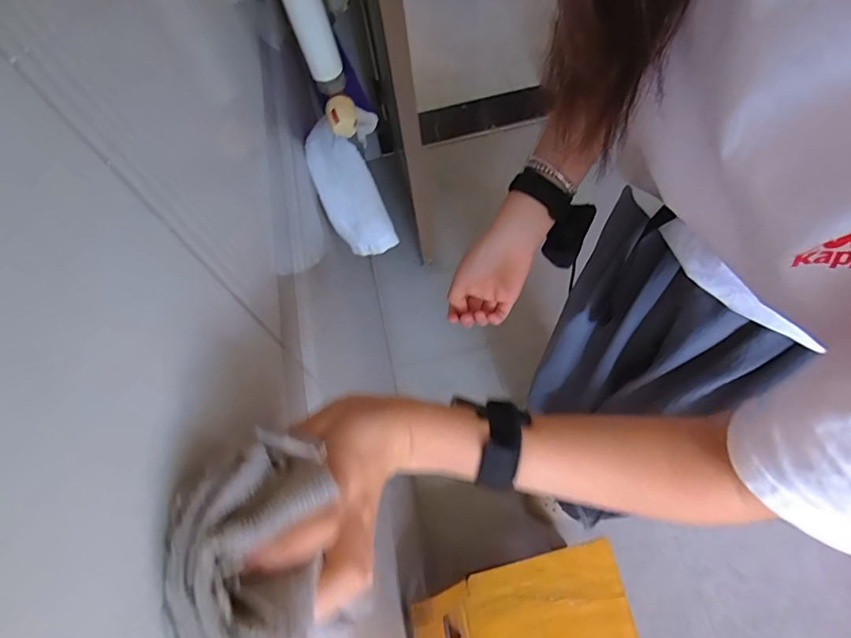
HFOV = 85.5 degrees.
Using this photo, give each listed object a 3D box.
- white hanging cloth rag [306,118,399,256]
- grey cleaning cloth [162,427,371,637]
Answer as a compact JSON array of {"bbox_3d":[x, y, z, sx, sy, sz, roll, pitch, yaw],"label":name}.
[{"bbox_3d":[-0.122,-0.201,0.728,0.089,0.208,0.025,-17,24,13],"label":"white hanging cloth rag"},{"bbox_3d":[-0.061,0.089,0.169,0.057,0.031,0.088,-21,61,-9],"label":"grey cleaning cloth"}]

